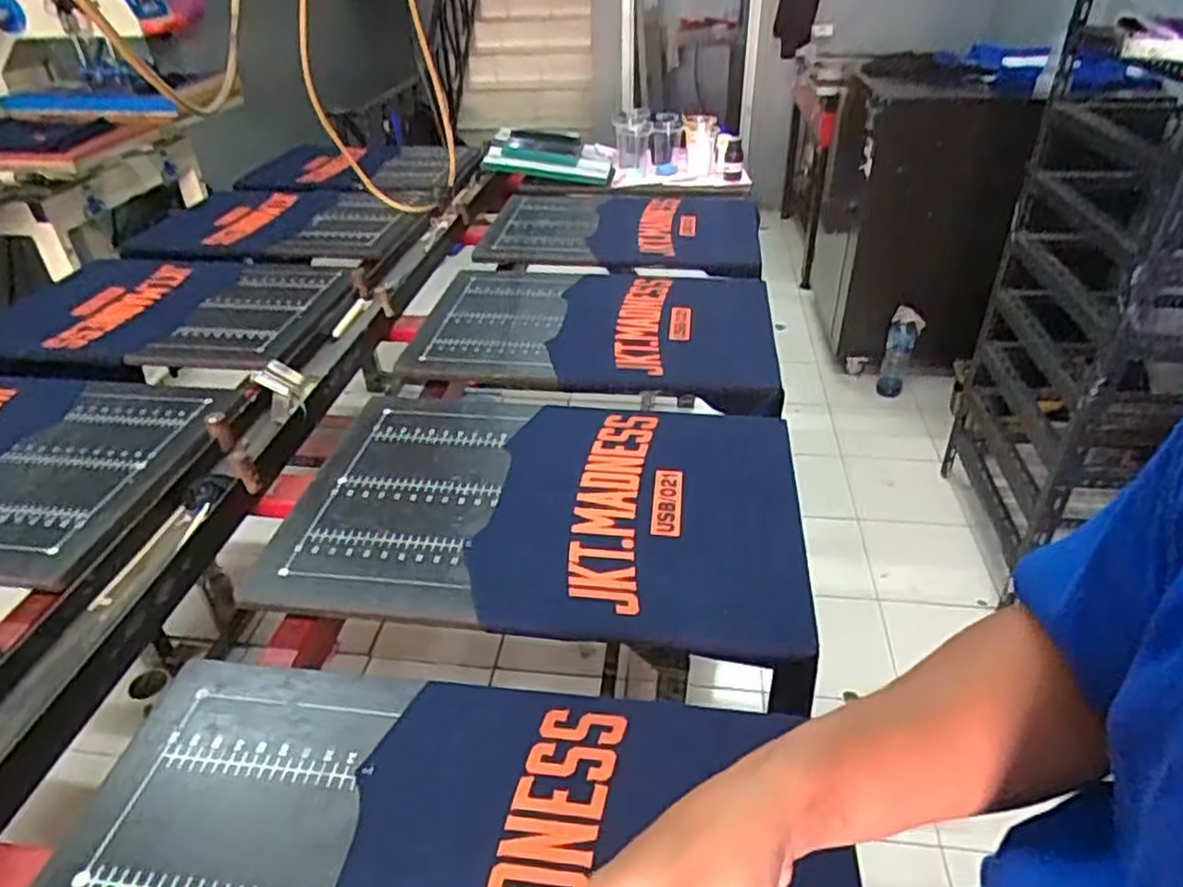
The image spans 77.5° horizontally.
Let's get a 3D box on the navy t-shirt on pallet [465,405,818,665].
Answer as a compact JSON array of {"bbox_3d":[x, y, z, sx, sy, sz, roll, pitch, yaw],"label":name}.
[{"bbox_3d":[0.066,0.079,0.886,0.359,0.032,0.390,2,35,7],"label":"navy t-shirt on pallet"}]

